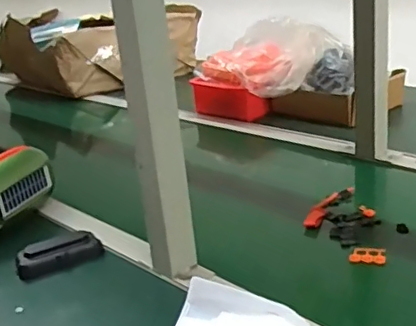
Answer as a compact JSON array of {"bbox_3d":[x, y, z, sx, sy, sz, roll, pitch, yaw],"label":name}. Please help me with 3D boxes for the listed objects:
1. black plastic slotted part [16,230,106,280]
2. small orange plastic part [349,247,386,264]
[{"bbox_3d":[-0.192,0.118,0.757,0.109,0.033,0.039,-14,22,-19],"label":"black plastic slotted part"},{"bbox_3d":[0.191,0.111,0.696,0.042,0.013,0.020,1,22,18],"label":"small orange plastic part"}]

